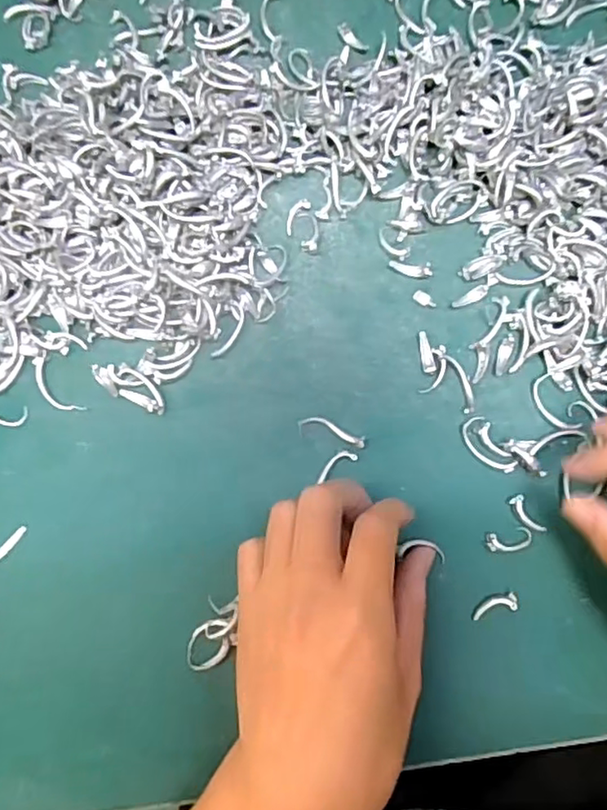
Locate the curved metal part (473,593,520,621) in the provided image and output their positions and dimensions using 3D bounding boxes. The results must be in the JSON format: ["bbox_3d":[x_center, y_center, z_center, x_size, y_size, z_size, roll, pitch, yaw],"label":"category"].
[{"bbox_3d":[0.083,0.088,0.268,0.020,0.005,0.008,-16,79,-2],"label":"curved metal part"}]

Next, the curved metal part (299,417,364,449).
[{"bbox_3d":[0.013,0.012,0.285,0.032,0.004,0.009,13,80,3],"label":"curved metal part"}]

